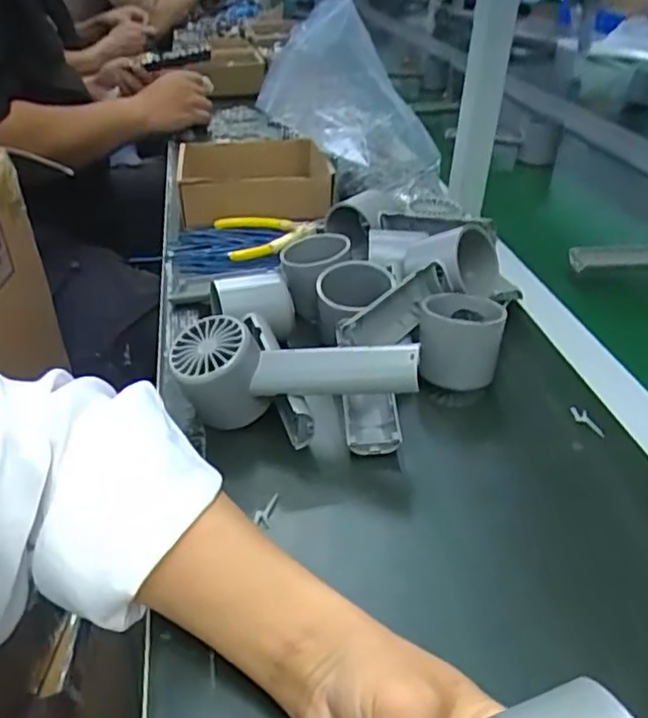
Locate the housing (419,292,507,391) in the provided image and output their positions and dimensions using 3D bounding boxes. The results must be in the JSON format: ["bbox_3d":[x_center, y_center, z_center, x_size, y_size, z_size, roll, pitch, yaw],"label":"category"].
[{"bbox_3d":[0.095,-0.012,0.443,0.056,0.048,0.051,9,35,13],"label":"housing"}]

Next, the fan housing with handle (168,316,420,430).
[{"bbox_3d":[-0.018,0.012,0.397,0.151,0.065,0.047,-1,32,12],"label":"fan housing with handle"}]

